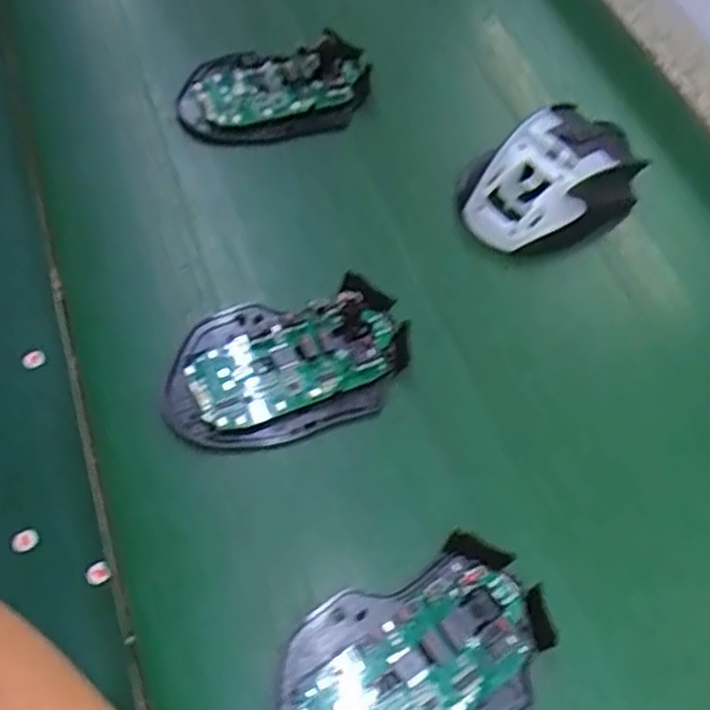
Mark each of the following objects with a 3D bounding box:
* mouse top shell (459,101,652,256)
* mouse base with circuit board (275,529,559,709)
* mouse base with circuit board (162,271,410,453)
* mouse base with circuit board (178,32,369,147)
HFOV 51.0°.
[{"bbox_3d":[0.115,-0.098,0.417,0.114,0.034,0.066,-37,72,-22],"label":"mouse top shell"},{"bbox_3d":[0.023,0.121,0.289,0.111,0.017,0.071,-20,63,-16],"label":"mouse base with circuit board"},{"bbox_3d":[-0.031,0.003,0.351,0.114,0.022,0.072,-8,60,-9],"label":"mouse base with circuit board"},{"bbox_3d":[-0.047,-0.160,0.443,0.114,0.021,0.067,-7,60,-9],"label":"mouse base with circuit board"}]

